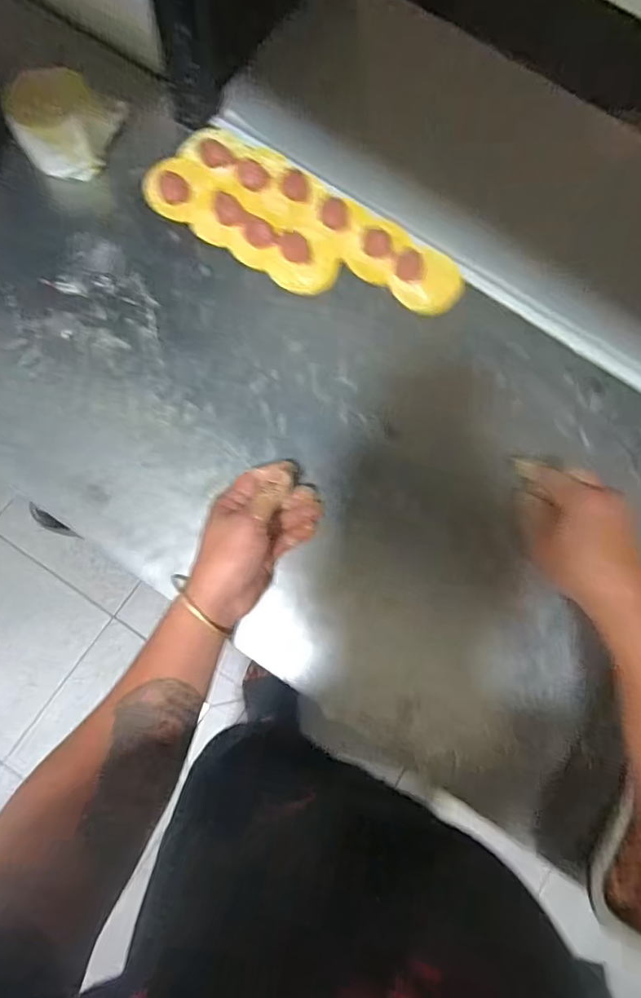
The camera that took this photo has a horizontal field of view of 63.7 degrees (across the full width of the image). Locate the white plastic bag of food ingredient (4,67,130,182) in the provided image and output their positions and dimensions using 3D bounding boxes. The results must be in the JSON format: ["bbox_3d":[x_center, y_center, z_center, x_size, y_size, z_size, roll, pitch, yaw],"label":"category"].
[{"bbox_3d":[-0.281,-0.418,0.573,0.134,0.084,0.063,-25,79,-9],"label":"white plastic bag of food ingredient"}]

